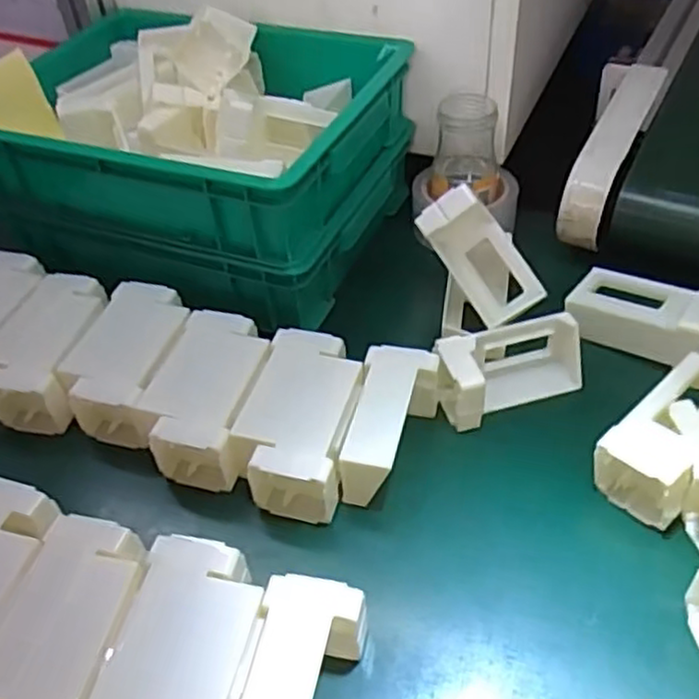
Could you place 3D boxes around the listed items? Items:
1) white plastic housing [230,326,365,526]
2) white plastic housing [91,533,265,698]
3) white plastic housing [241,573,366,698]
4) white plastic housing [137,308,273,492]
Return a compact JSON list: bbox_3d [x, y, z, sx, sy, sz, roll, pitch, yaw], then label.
[{"bbox_3d":[-0.031,0.048,0.513,0.074,0.048,0.133,7,47,11],"label":"white plastic housing"},{"bbox_3d":[-0.088,0.172,0.389,0.076,0.045,0.133,3,46,7],"label":"white plastic housing"},{"bbox_3d":[-0.026,0.184,0.377,0.052,0.051,0.112,6,47,10],"label":"white plastic housing"},{"bbox_3d":[-0.103,0.033,0.543,0.078,0.053,0.129,7,47,11],"label":"white plastic housing"}]

